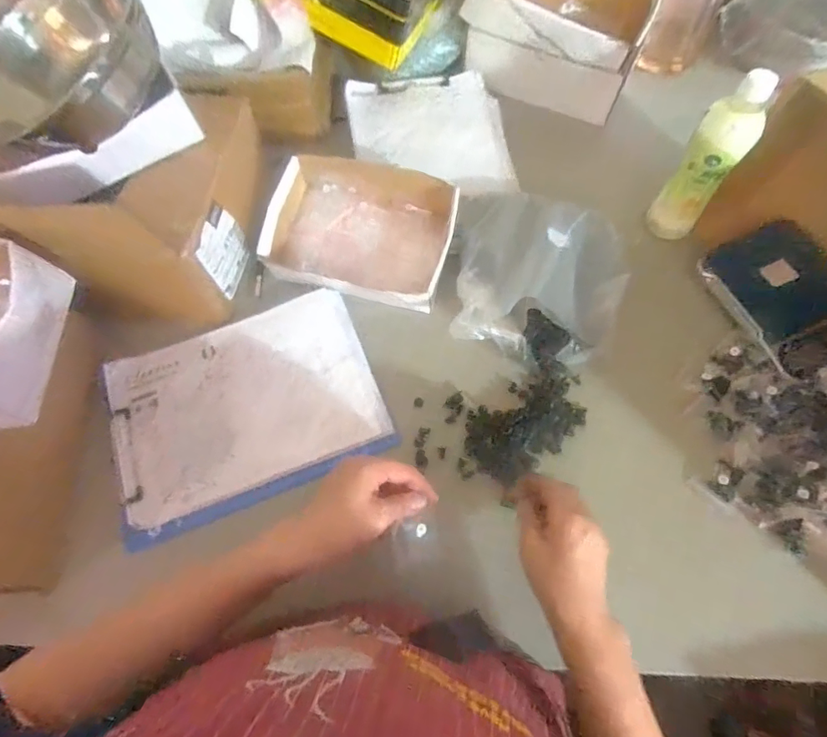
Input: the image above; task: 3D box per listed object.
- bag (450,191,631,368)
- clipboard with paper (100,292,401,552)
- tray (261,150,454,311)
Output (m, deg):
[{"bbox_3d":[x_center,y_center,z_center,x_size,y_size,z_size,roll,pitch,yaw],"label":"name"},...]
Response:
[{"bbox_3d":[0.145,-0.100,0.566,0.205,0.093,0.184,19,68,9],"label":"bag"},{"bbox_3d":[-0.194,0.043,0.554,0.294,0.018,0.226,-18,69,-5],"label":"clipboard with paper"},{"bbox_3d":[-0.064,-0.185,0.618,0.230,0.057,0.193,13,70,7],"label":"tray"}]

